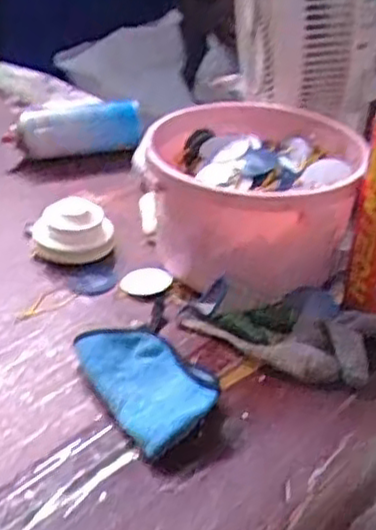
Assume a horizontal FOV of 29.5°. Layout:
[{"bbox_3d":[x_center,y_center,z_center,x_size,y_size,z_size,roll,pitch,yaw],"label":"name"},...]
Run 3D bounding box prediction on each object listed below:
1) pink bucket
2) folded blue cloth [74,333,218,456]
[{"bbox_3d":[0.066,-0.064,0.760,0.213,0.145,0.227,3,34,-2],"label":"pink bucket"},{"bbox_3d":[-0.033,0.098,0.603,0.079,0.032,0.133,-17,39,-28],"label":"folded blue cloth"}]

